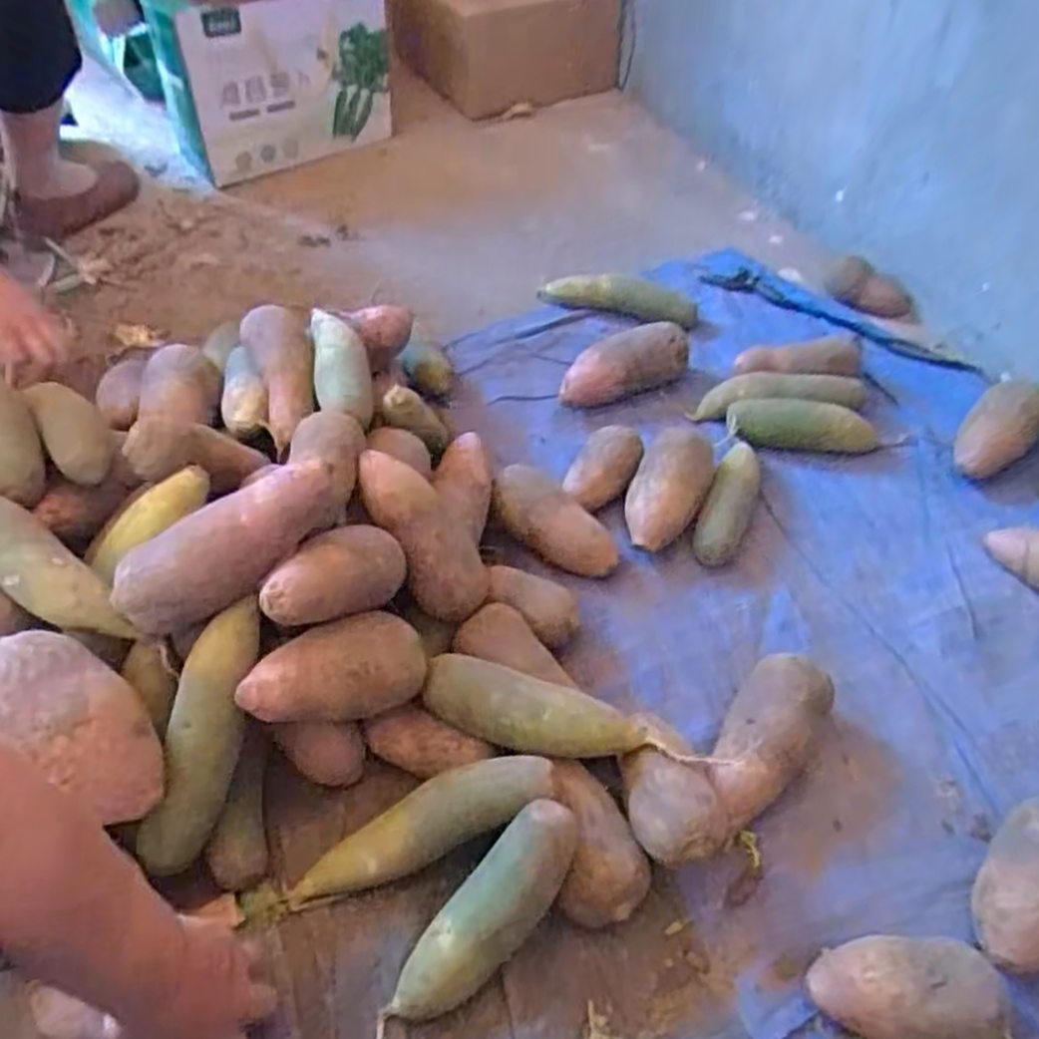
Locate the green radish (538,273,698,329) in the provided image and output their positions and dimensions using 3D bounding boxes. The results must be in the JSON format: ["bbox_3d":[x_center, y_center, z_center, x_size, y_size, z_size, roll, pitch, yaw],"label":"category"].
[{"bbox_3d":[0.142,-0.322,1.145,0.227,0.043,0.058,7,49,2],"label":"green radish"}]

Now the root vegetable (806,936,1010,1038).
[{"bbox_3d":[0.275,0.343,0.575,0.124,0.071,0.071,8,49,3],"label":"root vegetable"}]

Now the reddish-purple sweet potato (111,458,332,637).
[{"bbox_3d":[-0.221,0.021,0.607,0.184,0.056,0.056,-36,59,-8],"label":"reddish-purple sweet potato"}]

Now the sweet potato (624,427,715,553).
[{"bbox_3d":[0.164,-0.037,0.871,0.073,0.065,0.139,22,54,16],"label":"sweet potato"}]

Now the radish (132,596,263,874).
[{"bbox_3d":[-0.238,0.164,0.599,0.045,0.044,0.205,14,89,10],"label":"radish"}]

